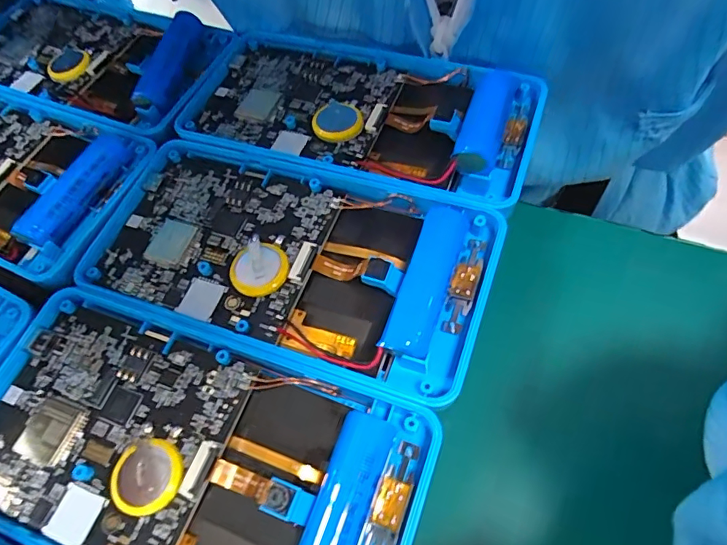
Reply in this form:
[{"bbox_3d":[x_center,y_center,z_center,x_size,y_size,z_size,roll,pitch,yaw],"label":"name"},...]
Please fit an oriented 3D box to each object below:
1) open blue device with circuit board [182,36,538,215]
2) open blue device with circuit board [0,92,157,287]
[{"bbox_3d":[-0.002,-0.069,0.198,0.138,0.017,0.067,16,61,14],"label":"open blue device with circuit board"},{"bbox_3d":[-0.156,-0.046,0.207,0.139,0.015,0.069,20,68,17],"label":"open blue device with circuit board"}]

